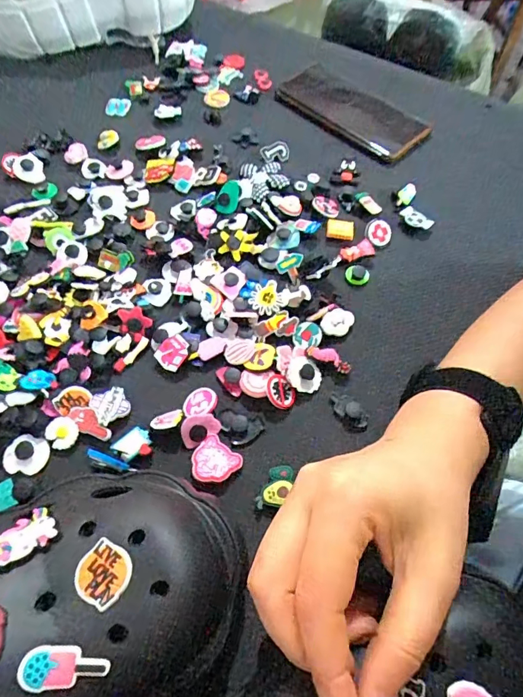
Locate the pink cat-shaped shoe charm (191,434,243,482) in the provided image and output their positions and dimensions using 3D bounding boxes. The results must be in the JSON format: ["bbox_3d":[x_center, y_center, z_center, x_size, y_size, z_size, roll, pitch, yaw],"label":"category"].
[{"bbox_3d":[-0.030,0.074,0.285,0.028,0.010,0.028,34,65,18],"label":"pink cat-shaped shoe charm"}]

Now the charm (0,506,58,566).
[{"bbox_3d":[-0.107,0.084,0.199,0.020,0.004,0.027,28,42,37],"label":"charm"}]

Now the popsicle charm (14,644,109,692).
[{"bbox_3d":[-0.076,0.124,0.172,0.032,0.004,0.014,8,58,-14],"label":"popsicle charm"}]

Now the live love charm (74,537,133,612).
[{"bbox_3d":[-0.068,0.097,0.191,0.022,0.004,0.022,30,64,15],"label":"live love charm"}]

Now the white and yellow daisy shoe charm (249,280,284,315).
[{"bbox_3d":[0.003,-0.038,0.337,0.023,0.004,0.024,0,82,3],"label":"white and yellow daisy shoe charm"}]

